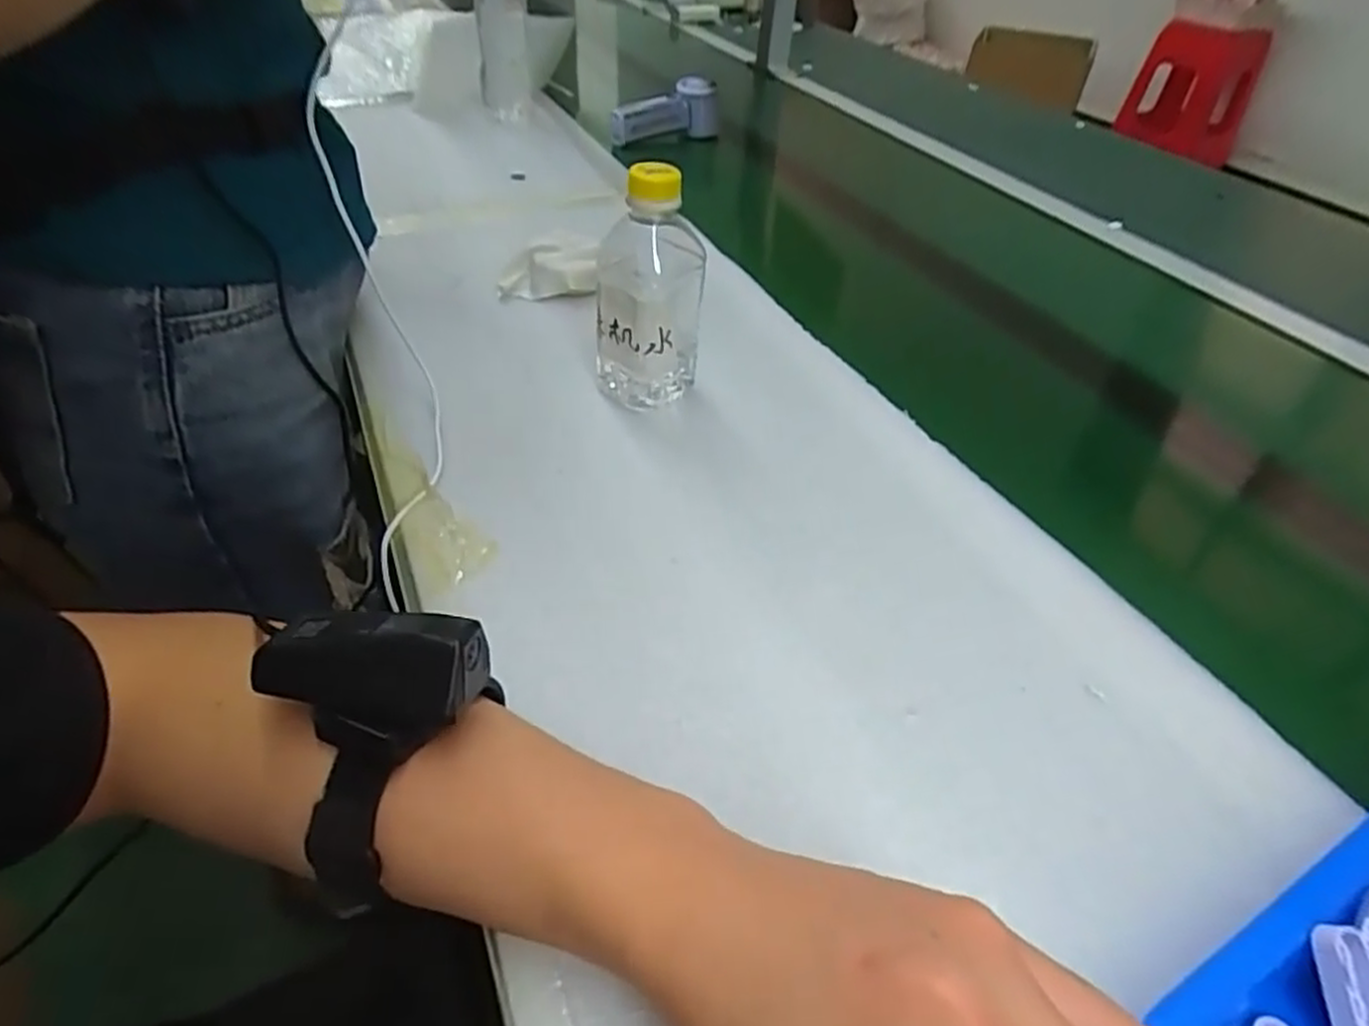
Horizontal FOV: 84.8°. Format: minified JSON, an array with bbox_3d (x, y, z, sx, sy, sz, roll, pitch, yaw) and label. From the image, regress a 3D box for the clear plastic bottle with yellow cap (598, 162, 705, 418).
[{"bbox_3d":[-0.022,-0.139,0.467,0.065,0.144,0.069,0,43,-5],"label":"clear plastic bottle with yellow cap"}]

